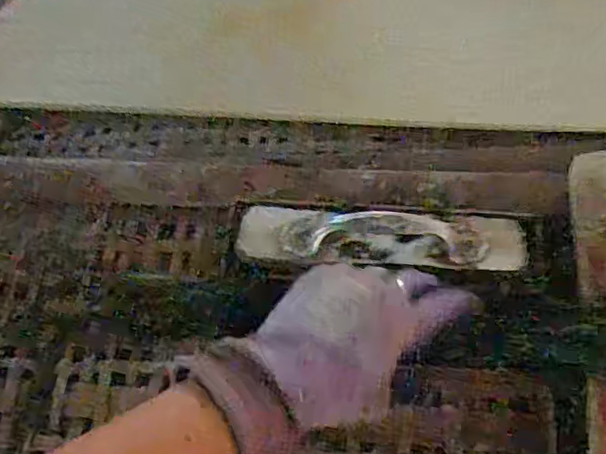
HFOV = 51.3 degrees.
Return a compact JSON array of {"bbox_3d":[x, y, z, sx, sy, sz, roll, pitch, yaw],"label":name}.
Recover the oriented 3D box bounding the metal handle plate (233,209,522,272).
[{"bbox_3d":[0.057,0.005,0.456,0.205,0.027,0.045,2,53,4],"label":"metal handle plate"}]

